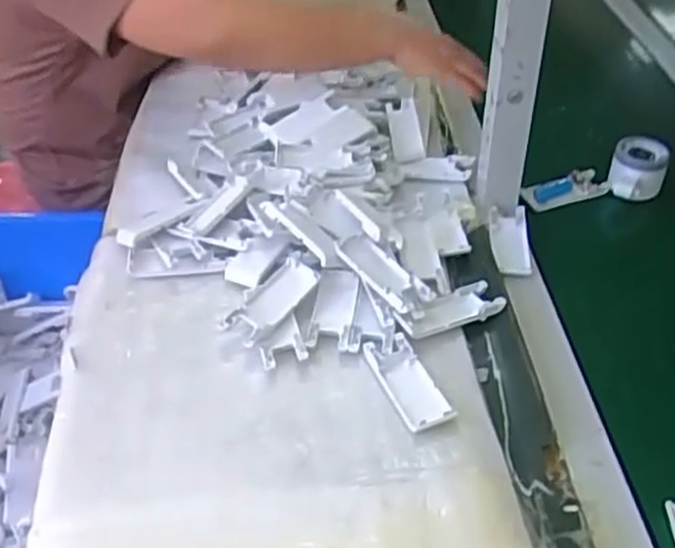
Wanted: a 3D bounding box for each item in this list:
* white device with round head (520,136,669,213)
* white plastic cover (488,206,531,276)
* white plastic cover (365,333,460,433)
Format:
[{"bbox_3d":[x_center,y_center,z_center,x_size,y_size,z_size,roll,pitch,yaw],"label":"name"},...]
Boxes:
[{"bbox_3d":[0.308,-0.112,0.925,0.187,0.045,0.068,-18,41,3],"label":"white device with round head"},{"bbox_3d":[0.181,-0.036,0.820,0.041,0.009,0.109,5,40,6],"label":"white plastic cover"},{"bbox_3d":[0.060,0.093,0.665,0.046,0.012,0.105,-13,41,-15],"label":"white plastic cover"}]

